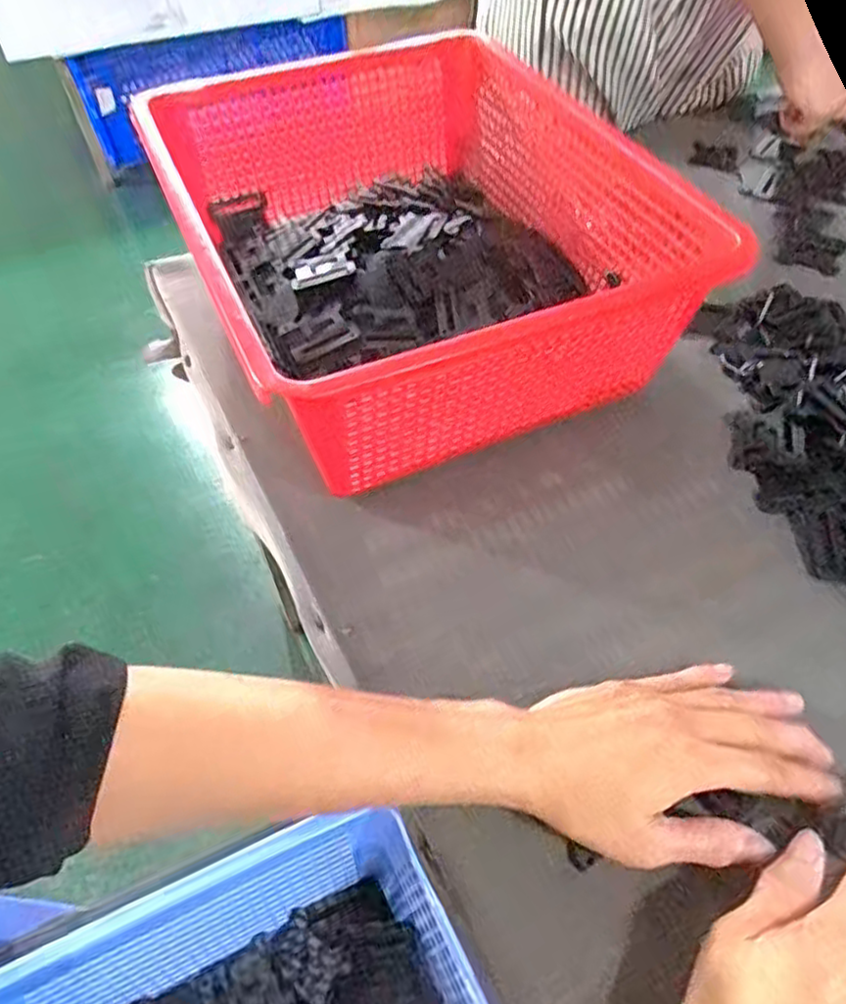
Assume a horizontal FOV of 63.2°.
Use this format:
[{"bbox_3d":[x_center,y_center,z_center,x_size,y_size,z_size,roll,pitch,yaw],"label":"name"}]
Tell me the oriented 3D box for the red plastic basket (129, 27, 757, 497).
[{"bbox_3d":[-0.011,-0.204,0.517,0.290,0.124,0.392,-21,55,-14],"label":"red plastic basket"}]

